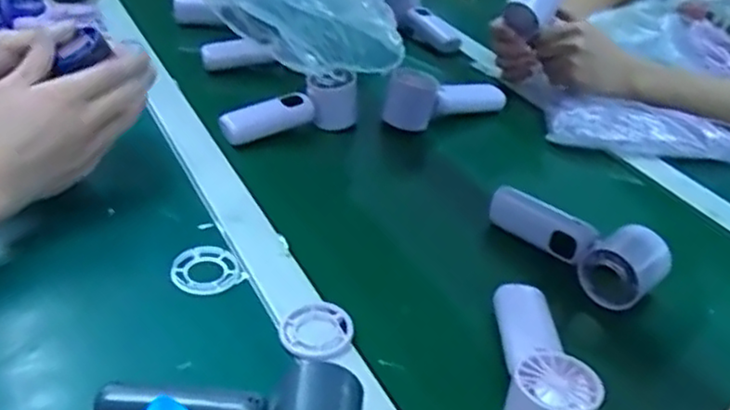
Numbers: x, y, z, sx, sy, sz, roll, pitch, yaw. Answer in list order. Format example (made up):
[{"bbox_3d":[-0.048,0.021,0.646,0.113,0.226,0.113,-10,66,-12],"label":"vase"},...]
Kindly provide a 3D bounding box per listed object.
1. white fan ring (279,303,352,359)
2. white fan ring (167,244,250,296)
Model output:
[{"bbox_3d":[-0.035,0.091,0.506,0.055,0.010,0.054,4,36,-3],"label":"white fan ring"},{"bbox_3d":[-0.126,0.051,0.550,0.053,0.006,0.051,4,36,-3],"label":"white fan ring"}]

